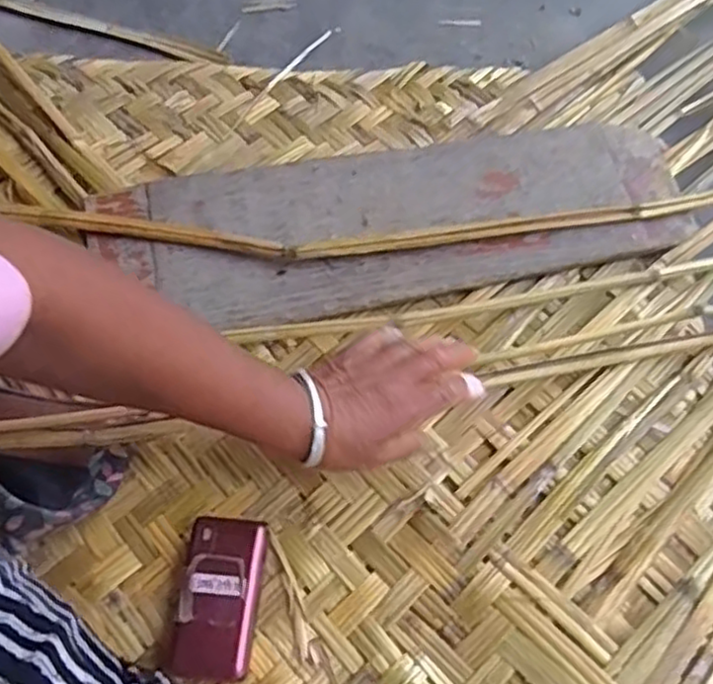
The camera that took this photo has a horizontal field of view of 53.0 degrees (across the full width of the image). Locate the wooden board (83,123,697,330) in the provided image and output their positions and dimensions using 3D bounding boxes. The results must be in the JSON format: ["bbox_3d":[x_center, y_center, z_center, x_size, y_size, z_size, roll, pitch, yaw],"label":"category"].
[{"bbox_3d":[0.045,-0.115,0.671,0.533,0.032,0.163,-9,63,-7],"label":"wooden board"}]

